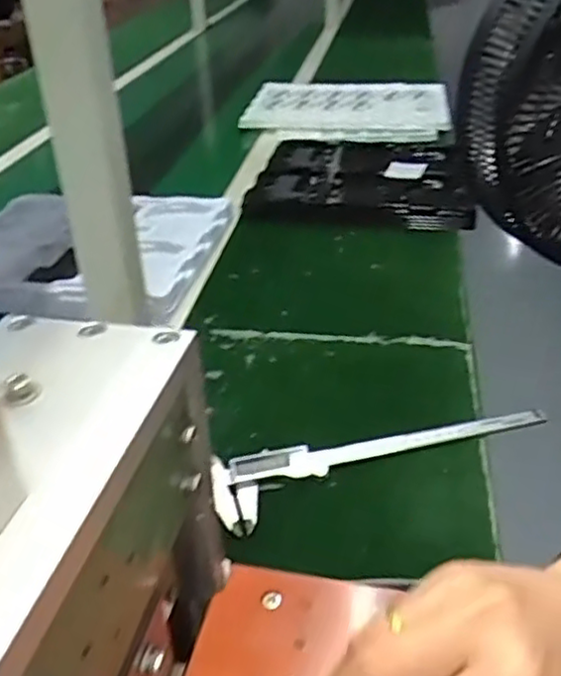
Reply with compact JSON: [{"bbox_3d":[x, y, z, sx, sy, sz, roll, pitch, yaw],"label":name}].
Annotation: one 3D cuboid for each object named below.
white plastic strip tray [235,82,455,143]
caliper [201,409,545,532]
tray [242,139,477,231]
[{"bbox_3d":[0.126,-0.437,1.329,0.387,0.049,0.338,0,32,4],"label":"white plastic strip tray"},{"bbox_3d":[0.083,0.089,0.549,0.278,0.013,0.067,-12,34,-15],"label":"caliper"},{"bbox_3d":[0.129,-0.241,1.061,0.313,0.040,0.321,3,33,8],"label":"tray"}]

